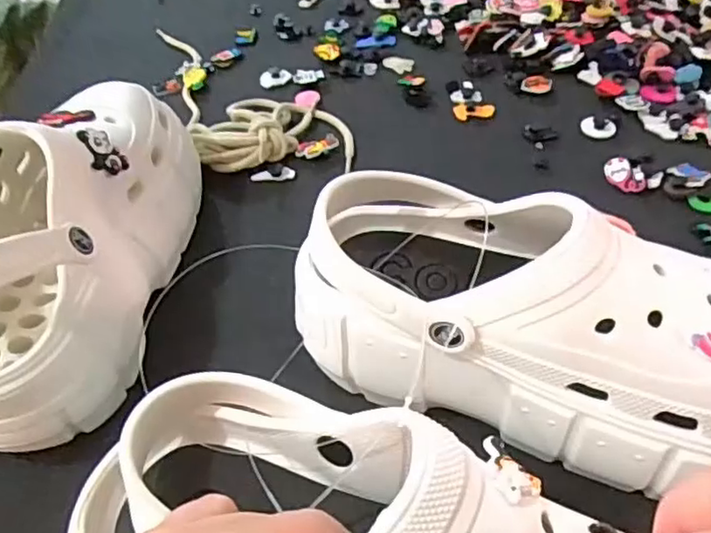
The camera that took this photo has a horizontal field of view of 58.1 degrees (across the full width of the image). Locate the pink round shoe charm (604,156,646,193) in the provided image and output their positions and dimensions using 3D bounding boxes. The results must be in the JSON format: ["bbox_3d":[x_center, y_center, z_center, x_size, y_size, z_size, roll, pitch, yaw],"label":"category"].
[{"bbox_3d":[0.189,-0.063,0.448,0.015,0.016,0.030,-36,54,-24],"label":"pink round shoe charm"}]

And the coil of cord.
[{"bbox_3d":[-0.120,-0.138,0.538,0.274,0.023,0.111,32,58,29],"label":"coil of cord"}]

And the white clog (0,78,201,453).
[{"bbox_3d":[-0.163,-0.018,0.368,0.105,0.117,0.235,-5,47,2],"label":"white clog"}]

